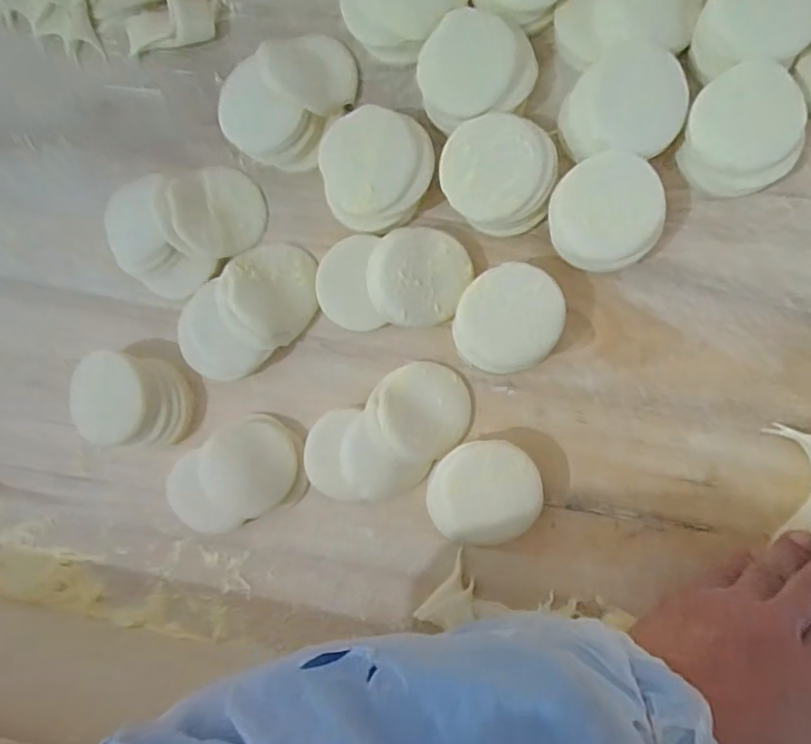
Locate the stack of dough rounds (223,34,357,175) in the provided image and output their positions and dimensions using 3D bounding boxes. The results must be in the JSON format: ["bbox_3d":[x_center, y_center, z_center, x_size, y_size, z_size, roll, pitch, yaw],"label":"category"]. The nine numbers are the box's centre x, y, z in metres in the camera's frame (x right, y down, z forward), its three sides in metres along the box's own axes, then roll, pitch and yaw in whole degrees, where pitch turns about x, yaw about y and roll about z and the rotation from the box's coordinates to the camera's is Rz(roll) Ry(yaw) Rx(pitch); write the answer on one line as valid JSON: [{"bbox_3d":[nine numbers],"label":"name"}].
[{"bbox_3d":[-0.072,-0.169,0.363,0.063,0.030,0.083,26,94,5],"label":"stack of dough rounds"}]

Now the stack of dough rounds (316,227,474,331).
[{"bbox_3d":[-0.008,-0.057,0.369,0.092,0.030,0.057,-3,92,6],"label":"stack of dough rounds"}]

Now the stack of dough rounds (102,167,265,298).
[{"bbox_3d":[-0.141,-0.095,0.382,0.094,0.029,0.071,-42,87,6],"label":"stack of dough rounds"}]

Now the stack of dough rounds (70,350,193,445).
[{"bbox_3d":[-0.176,0.017,0.385,0.068,0.034,0.056,2,92,6],"label":"stack of dough rounds"}]

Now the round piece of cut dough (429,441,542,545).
[{"bbox_3d":[0.048,0.072,0.368,0.067,0.032,0.061,0,92,6],"label":"round piece of cut dough"}]

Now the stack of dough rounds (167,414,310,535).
[{"bbox_3d":[-0.109,0.066,0.381,0.091,0.020,0.061,-23,89,7],"label":"stack of dough rounds"}]

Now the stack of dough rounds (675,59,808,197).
[{"bbox_3d":[0.192,-0.137,0.347,0.061,0.028,0.066,-12,90,7],"label":"stack of dough rounds"}]

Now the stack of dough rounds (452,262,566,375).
[{"bbox_3d":[0.061,-0.031,0.362,0.059,0.032,0.064,44,96,3],"label":"stack of dough rounds"}]

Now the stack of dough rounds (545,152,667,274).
[{"bbox_3d":[0.116,-0.092,0.352,0.060,0.034,0.063,-19,90,7],"label":"stack of dough rounds"}]

